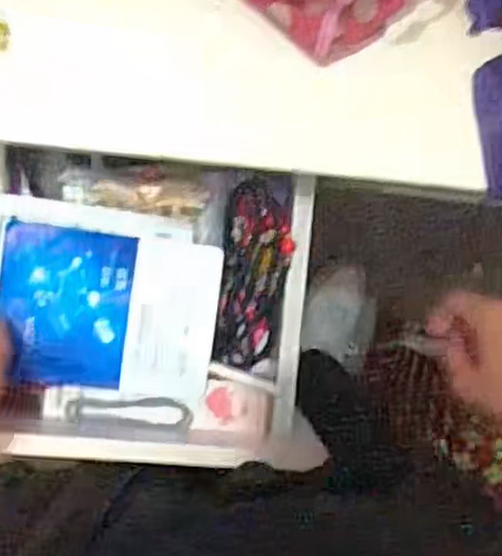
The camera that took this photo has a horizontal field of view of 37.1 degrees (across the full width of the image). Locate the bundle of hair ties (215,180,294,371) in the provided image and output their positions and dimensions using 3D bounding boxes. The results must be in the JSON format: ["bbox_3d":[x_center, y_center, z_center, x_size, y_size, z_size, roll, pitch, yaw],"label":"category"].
[{"bbox_3d":[0.002,0.000,0.616,0.048,0.037,0.150,6,92,-8],"label":"bundle of hair ties"}]

